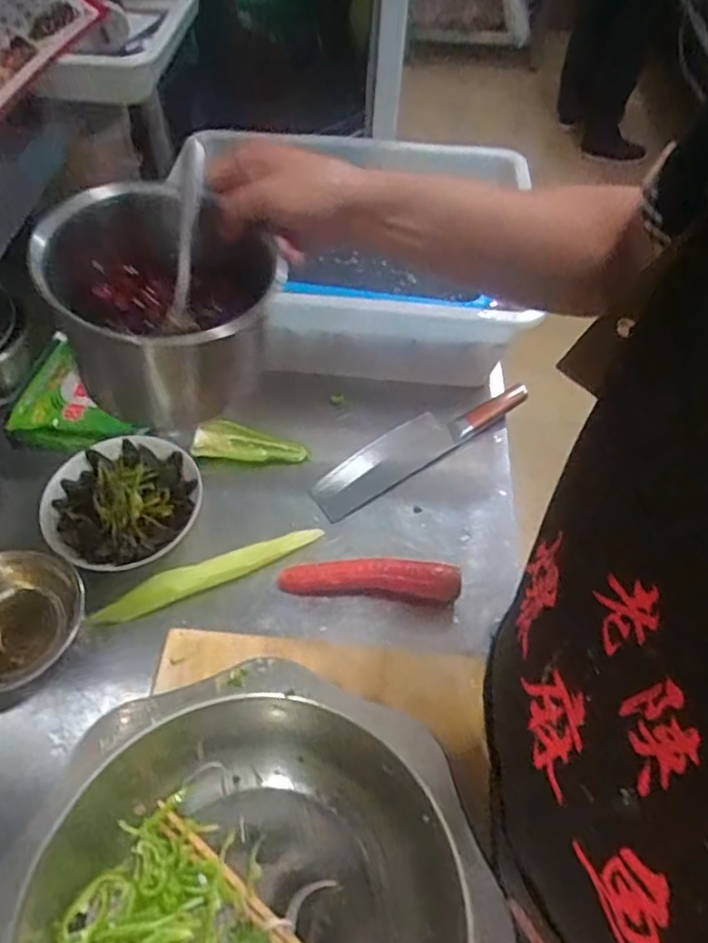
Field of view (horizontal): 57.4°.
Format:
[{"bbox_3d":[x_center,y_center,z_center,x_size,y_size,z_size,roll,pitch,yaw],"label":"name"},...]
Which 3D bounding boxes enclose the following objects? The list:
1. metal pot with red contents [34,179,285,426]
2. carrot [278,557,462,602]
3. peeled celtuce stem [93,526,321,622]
[{"bbox_3d":[-0.129,-0.118,0.455,0.161,0.114,0.157,1,55,-1],"label":"metal pot with red contents"},{"bbox_3d":[0.016,0.114,0.690,0.190,0.037,0.029,3,55,0],"label":"carrot"},{"bbox_3d":[-0.153,0.108,0.700,0.248,0.022,0.028,-20,58,-15],"label":"peeled celtuce stem"}]

